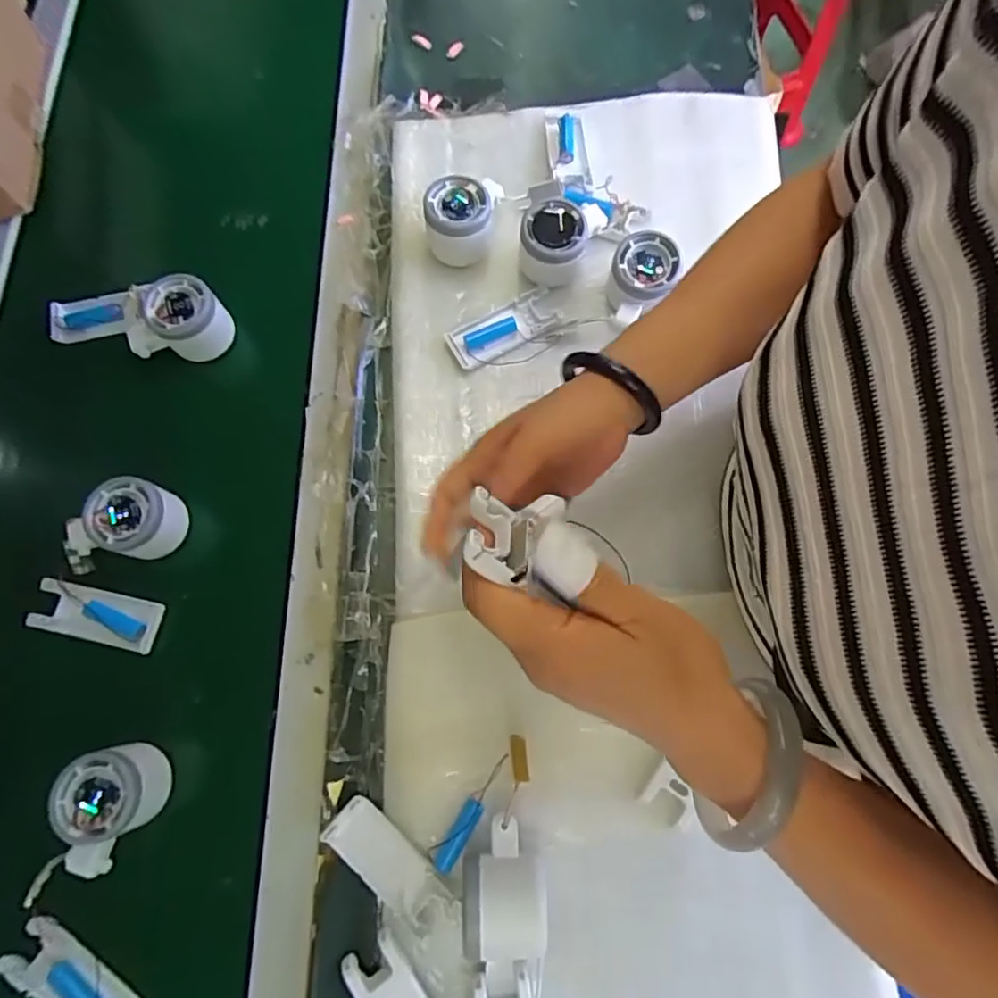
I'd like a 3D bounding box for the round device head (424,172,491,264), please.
[{"bbox_3d":[-0.036,-0.247,0.538,0.056,0.058,0.053,0,75,1],"label":"round device head"}]

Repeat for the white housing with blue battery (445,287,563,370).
[{"bbox_3d":[0.002,-0.157,0.537,0.101,0.015,0.043,-28,76,-6],"label":"white housing with blue battery"}]

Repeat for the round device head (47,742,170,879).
[{"bbox_3d":[-0.280,0.222,0.427,0.067,0.044,0.078,30,78,9],"label":"round device head"}]

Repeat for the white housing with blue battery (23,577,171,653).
[{"bbox_3d":[-0.326,0.093,0.480,0.101,0.017,0.042,12,76,4],"label":"white housing with blue battery"}]

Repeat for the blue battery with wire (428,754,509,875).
[{"bbox_3d":[-0.020,0.224,0.424,0.019,0.019,0.089,33,78,9],"label":"blue battery with wire"}]

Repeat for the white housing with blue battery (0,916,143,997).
[{"bbox_3d":[-0.298,0.342,0.418,0.105,0.012,0.043,34,78,9],"label":"white housing with blue battery"}]

